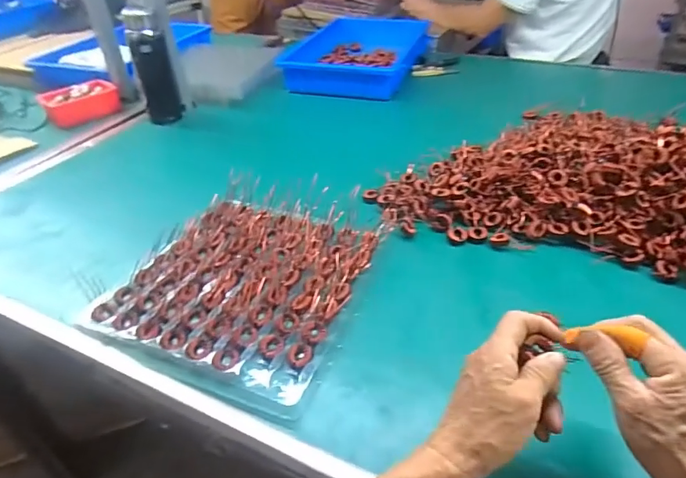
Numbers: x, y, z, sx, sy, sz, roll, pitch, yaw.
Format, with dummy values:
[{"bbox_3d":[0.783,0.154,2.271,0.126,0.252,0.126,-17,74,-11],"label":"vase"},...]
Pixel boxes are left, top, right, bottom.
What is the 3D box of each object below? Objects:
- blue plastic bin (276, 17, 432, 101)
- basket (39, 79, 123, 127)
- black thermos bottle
[{"bbox_3d":[0.040,-0.521,1.267,0.347,0.100,0.439,8,39,13],"label":"blue plastic bin"},{"bbox_3d":[-0.591,-0.308,1.027,0.154,0.055,0.100,-33,47,-33],"label":"basket"},{"bbox_3d":[-0.398,-0.357,0.953,0.059,0.223,0.070,-7,38,-6],"label":"black thermos bottle"}]

